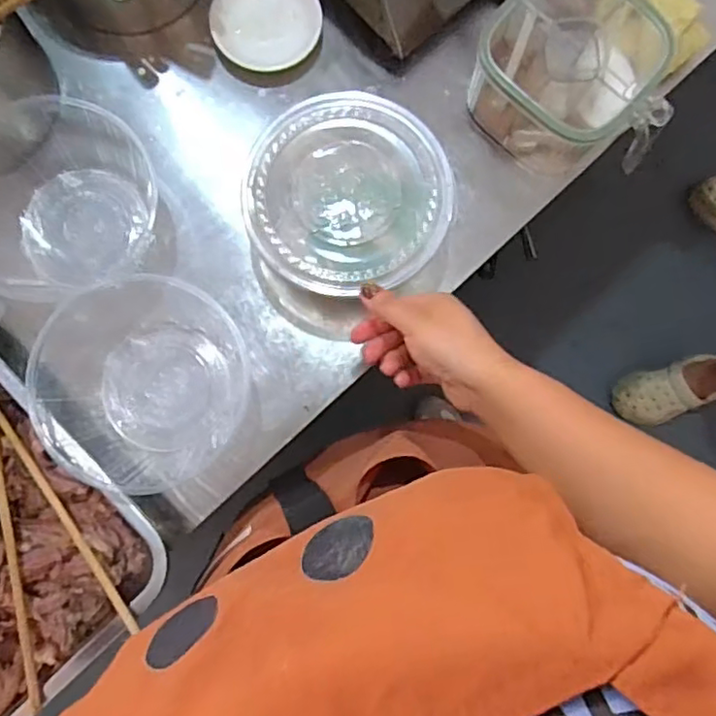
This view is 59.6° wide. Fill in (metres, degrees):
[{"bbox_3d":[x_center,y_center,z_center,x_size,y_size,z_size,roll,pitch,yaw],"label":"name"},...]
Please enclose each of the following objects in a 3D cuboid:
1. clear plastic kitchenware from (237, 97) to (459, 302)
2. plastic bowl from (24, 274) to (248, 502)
[{"bbox_3d":[-0.008,-0.130,0.485,0.154,0.015,0.152,-12,85,-4],"label":"clear plastic kitchenware"},{"bbox_3d":[-0.176,0.011,0.505,0.155,0.067,0.181,-38,87,-6],"label":"plastic bowl"}]

